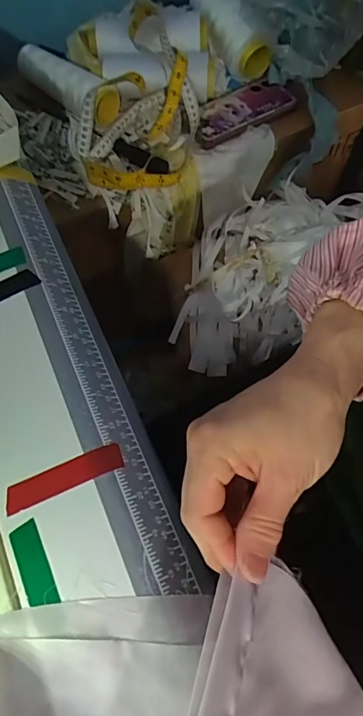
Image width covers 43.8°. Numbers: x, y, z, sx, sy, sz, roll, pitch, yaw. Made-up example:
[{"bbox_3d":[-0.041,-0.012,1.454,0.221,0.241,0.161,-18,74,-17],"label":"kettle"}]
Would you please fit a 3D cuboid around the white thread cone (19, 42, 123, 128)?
[{"bbox_3d":[-0.165,-0.386,0.641,0.159,0.054,0.059,30,72,14],"label":"white thread cone"}]

